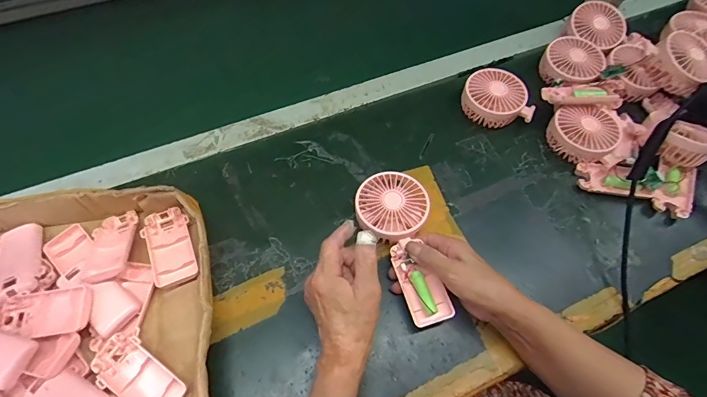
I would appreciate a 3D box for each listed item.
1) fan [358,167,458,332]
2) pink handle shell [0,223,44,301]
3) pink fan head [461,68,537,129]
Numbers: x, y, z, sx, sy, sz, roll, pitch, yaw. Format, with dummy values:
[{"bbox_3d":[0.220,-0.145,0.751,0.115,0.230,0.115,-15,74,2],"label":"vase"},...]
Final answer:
[{"bbox_3d":[0.061,0.052,0.434,0.082,0.029,0.183,-15,70,-8],"label":"fan"},{"bbox_3d":[-0.370,0.068,0.410,0.042,0.018,0.090,-22,65,-11],"label":"pink handle shell"},{"bbox_3d":[0.206,-0.144,0.539,0.086,0.048,0.083,0,62,0],"label":"pink fan head"}]

